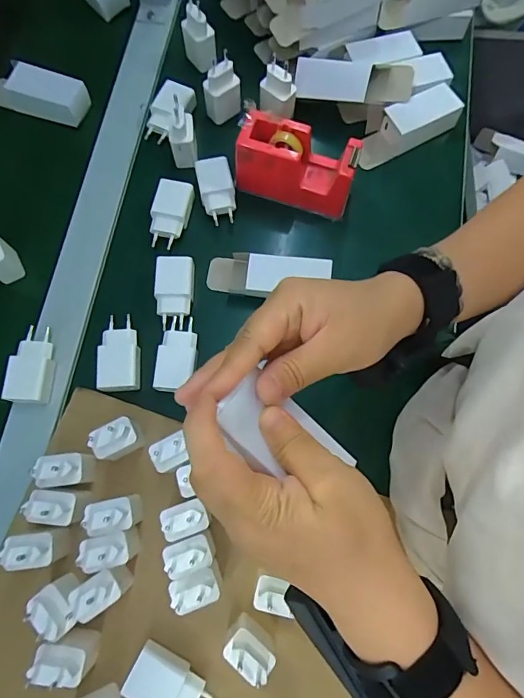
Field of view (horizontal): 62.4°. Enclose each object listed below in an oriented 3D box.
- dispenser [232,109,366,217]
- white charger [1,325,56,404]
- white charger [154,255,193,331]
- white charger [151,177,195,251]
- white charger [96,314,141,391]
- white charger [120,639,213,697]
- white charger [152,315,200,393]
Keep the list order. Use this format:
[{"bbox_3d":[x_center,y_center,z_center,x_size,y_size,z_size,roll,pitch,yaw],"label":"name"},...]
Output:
[{"bbox_3d":[0.038,-0.205,0.484,0.129,0.073,0.050,16,75,2],"label":"dispenser"},{"bbox_3d":[-0.235,0.016,0.447,0.040,0.023,0.079,3,75,-1],"label":"white charger"},{"bbox_3d":[-0.095,-0.063,0.469,0.040,0.019,0.074,1,75,-2],"label":"white charger"},{"bbox_3d":[-0.104,-0.156,0.496,0.040,0.023,0.073,12,75,1],"label":"white charger"},{"bbox_3d":[-0.148,0.005,0.452,0.041,0.019,0.079,-4,75,-3],"label":"white charger"},{"bbox_3d":[-0.077,0.291,0.372,0.075,0.024,0.037,26,76,5],"label":"white charger"},{"bbox_3d":[-0.087,0.004,0.452,0.040,0.020,0.083,7,75,0],"label":"white charger"}]

